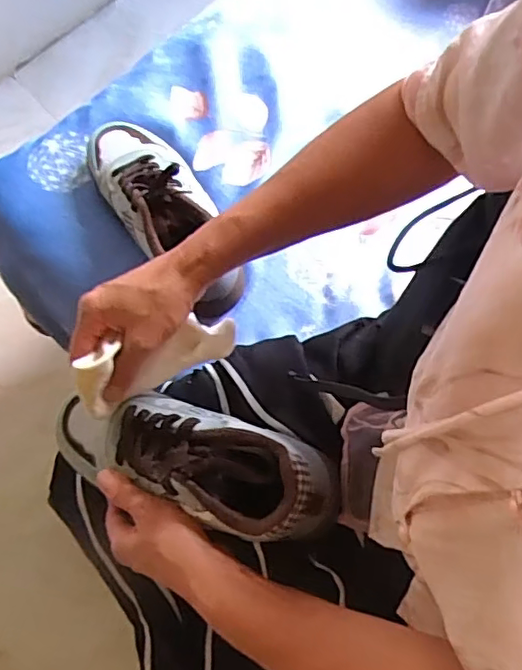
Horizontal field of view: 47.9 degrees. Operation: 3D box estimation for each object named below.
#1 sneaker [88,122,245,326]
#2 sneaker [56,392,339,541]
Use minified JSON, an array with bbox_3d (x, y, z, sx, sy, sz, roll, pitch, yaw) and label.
[{"bbox_3d":[-0.108,-0.146,0.654,0.097,0.115,0.254,-34,72,-8],"label":"sneaker"},{"bbox_3d":[-0.063,0.104,0.490,0.248,0.092,0.083,11,67,22],"label":"sneaker"}]

